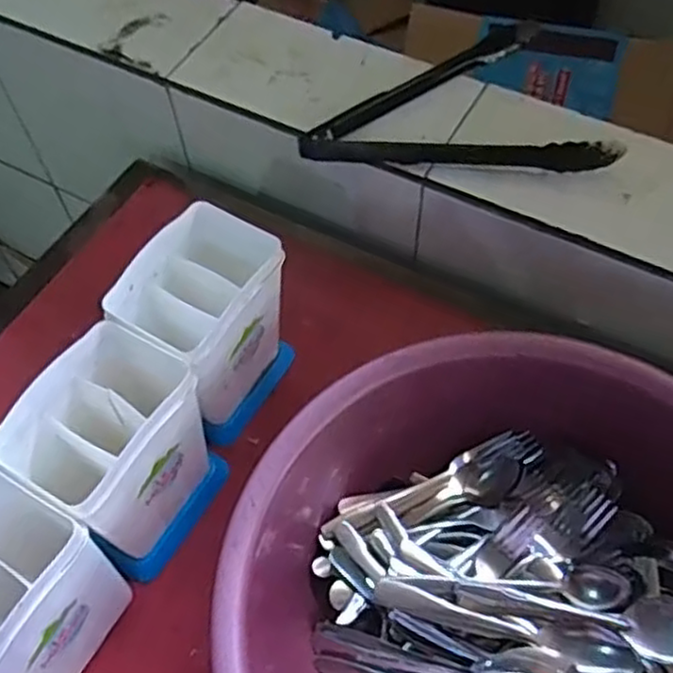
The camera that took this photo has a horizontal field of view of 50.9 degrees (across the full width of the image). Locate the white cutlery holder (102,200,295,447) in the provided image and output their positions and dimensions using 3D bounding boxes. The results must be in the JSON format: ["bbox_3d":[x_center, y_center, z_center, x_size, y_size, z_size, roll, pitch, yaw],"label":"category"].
[{"bbox_3d":[-0.106,-0.005,0.598,0.091,0.160,0.119,25,63,16],"label":"white cutlery holder"}]

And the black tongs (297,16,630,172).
[{"bbox_3d":[0.120,-0.248,0.707,0.286,0.036,0.206,3,59,4],"label":"black tongs"}]

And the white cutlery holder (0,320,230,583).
[{"bbox_3d":[-0.158,0.089,0.540,0.097,0.158,0.126,28,64,17],"label":"white cutlery holder"}]

